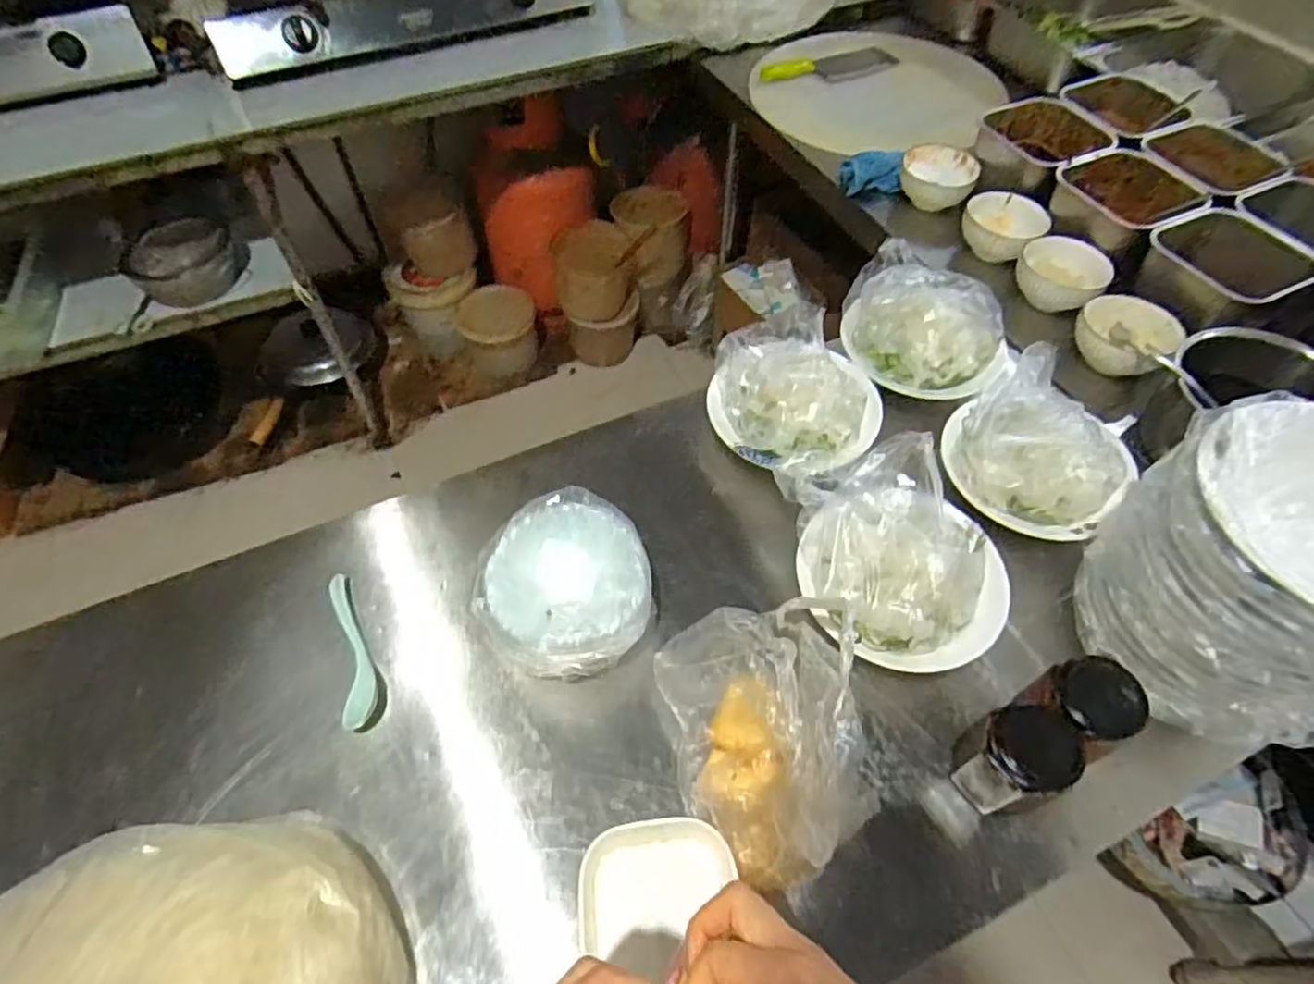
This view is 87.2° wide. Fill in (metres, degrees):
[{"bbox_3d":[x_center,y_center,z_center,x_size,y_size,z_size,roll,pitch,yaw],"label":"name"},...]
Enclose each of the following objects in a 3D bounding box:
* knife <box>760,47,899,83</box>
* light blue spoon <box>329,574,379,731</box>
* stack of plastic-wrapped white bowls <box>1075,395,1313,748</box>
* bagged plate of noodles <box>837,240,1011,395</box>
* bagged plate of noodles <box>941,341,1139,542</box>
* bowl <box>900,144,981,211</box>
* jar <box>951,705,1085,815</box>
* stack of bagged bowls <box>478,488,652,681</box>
[{"bbox_3d":[0.342,-0.831,1.347,0.286,0.027,0.086,-24,62,-21],"label":"knife"},{"bbox_3d":[-0.286,0.145,0.653,0.032,0.017,0.157,-16,56,-11],"label":"light blue spoon"},{"bbox_3d":[0.469,0.064,0.536,0.196,0.181,0.206,-39,63,-24],"label":"stack of plastic-wrapped white bowls"},{"bbox_3d":[0.312,-0.204,0.809,0.197,0.090,0.159,37,63,24],"label":"bagged plate of noodles"},{"bbox_3d":[0.388,-0.050,0.695,0.159,0.077,0.165,0,55,0],"label":"bagged plate of noodles"},{"bbox_3d":[0.437,-0.488,1.079,0.112,0.054,0.110,0,55,0],"label":"bowl"},{"bbox_3d":[0.284,0.213,0.557,0.069,0.098,0.063,0,55,0],"label":"jar"},{"bbox_3d":[-0.087,0.093,0.650,0.158,0.089,0.163,-16,56,-11],"label":"stack of bagged bowls"}]

